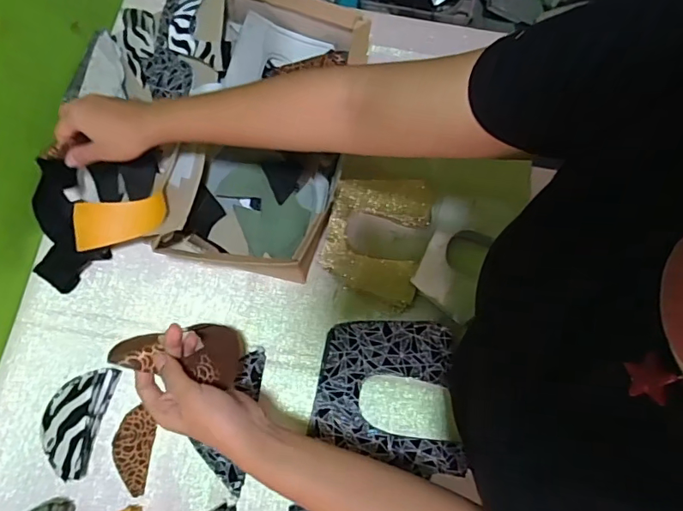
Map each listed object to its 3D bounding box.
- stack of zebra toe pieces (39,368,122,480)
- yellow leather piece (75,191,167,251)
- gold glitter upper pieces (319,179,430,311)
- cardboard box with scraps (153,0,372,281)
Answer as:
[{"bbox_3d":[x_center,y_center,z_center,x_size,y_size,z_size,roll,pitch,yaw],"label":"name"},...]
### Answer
[{"bbox_3d":[-0.295,0.182,0.547,0.056,0.035,0.119,9,74,1],"label":"stack of zebra toe pieces"},{"bbox_3d":[-0.246,-0.040,0.551,0.097,0.006,0.048,-11,101,-17],"label":"yellow leather piece"},{"bbox_3d":[0.043,-0.028,0.616,0.121,0.024,0.159,14,74,3],"label":"gold glitter upper pieces"},{"bbox_3d":[-0.089,-0.143,0.602,0.183,0.108,0.340,12,74,2],"label":"cardboard box with scraps"}]

